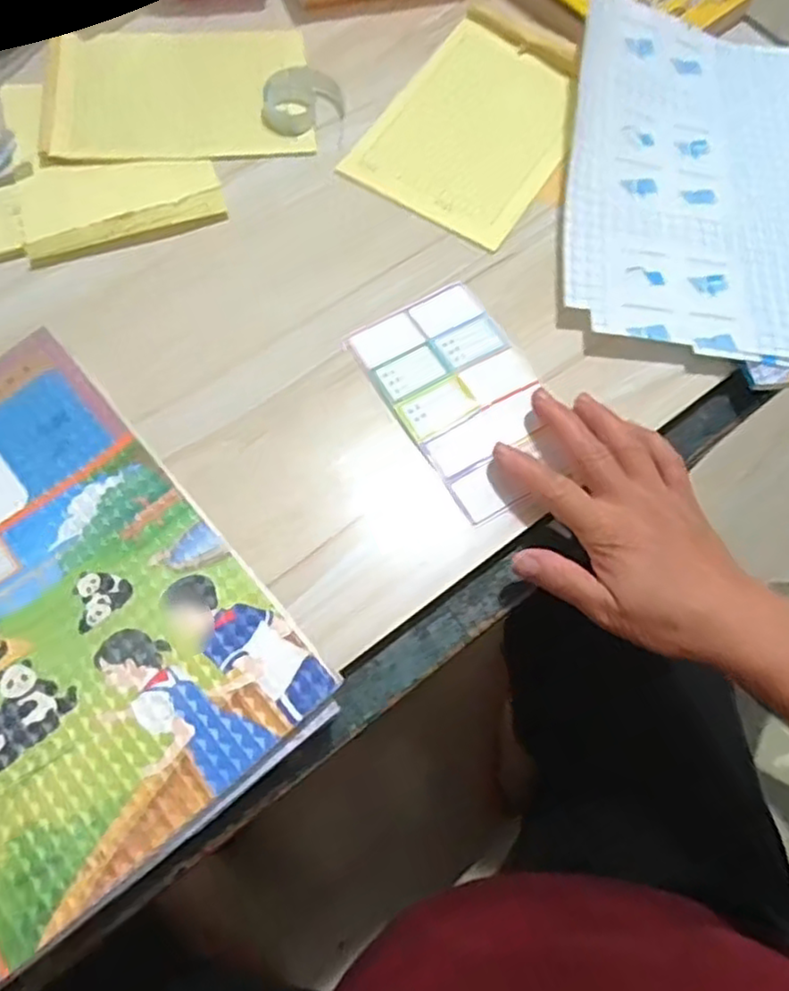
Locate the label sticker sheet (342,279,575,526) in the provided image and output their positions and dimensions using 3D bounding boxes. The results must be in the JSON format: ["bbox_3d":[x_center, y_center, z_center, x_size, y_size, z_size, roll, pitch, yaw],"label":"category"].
[{"bbox_3d":[0.043,-0.062,0.418,0.089,0.010,0.147,-27,70,-12],"label":"label sticker sheet"}]

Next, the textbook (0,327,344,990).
[{"bbox_3d":[-0.175,0.053,0.329,0.183,0.015,0.258,-36,75,-18],"label":"textbook"}]

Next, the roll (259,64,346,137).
[{"bbox_3d":[-0.071,-0.291,0.504,0.059,0.015,0.059,1,67,-3],"label":"roll"}]

